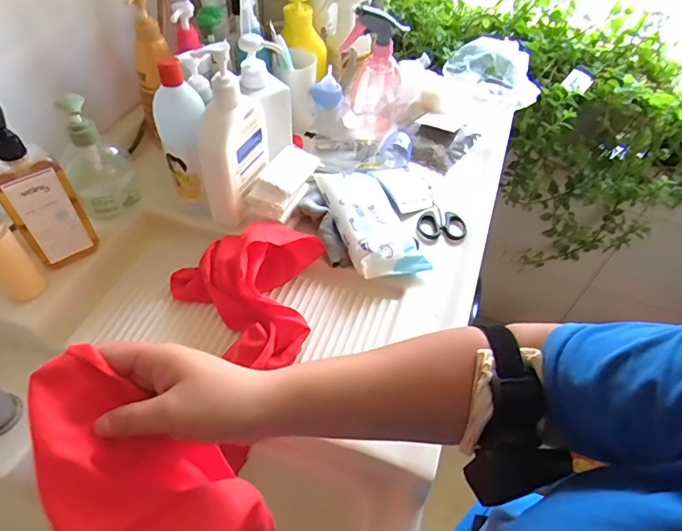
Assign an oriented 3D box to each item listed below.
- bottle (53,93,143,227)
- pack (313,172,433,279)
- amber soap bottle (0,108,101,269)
[{"bbox_3d":[-0.298,-0.128,0.582,0.070,0.151,0.062,-22,56,-20],"label":"bottle"},{"bbox_3d":[0.040,-0.064,0.641,0.096,0.039,0.183,-14,54,-14],"label":"pack"},{"bbox_3d":[-0.339,-0.081,0.523,0.068,0.210,0.041,-36,61,-27],"label":"amber soap bottle"}]

